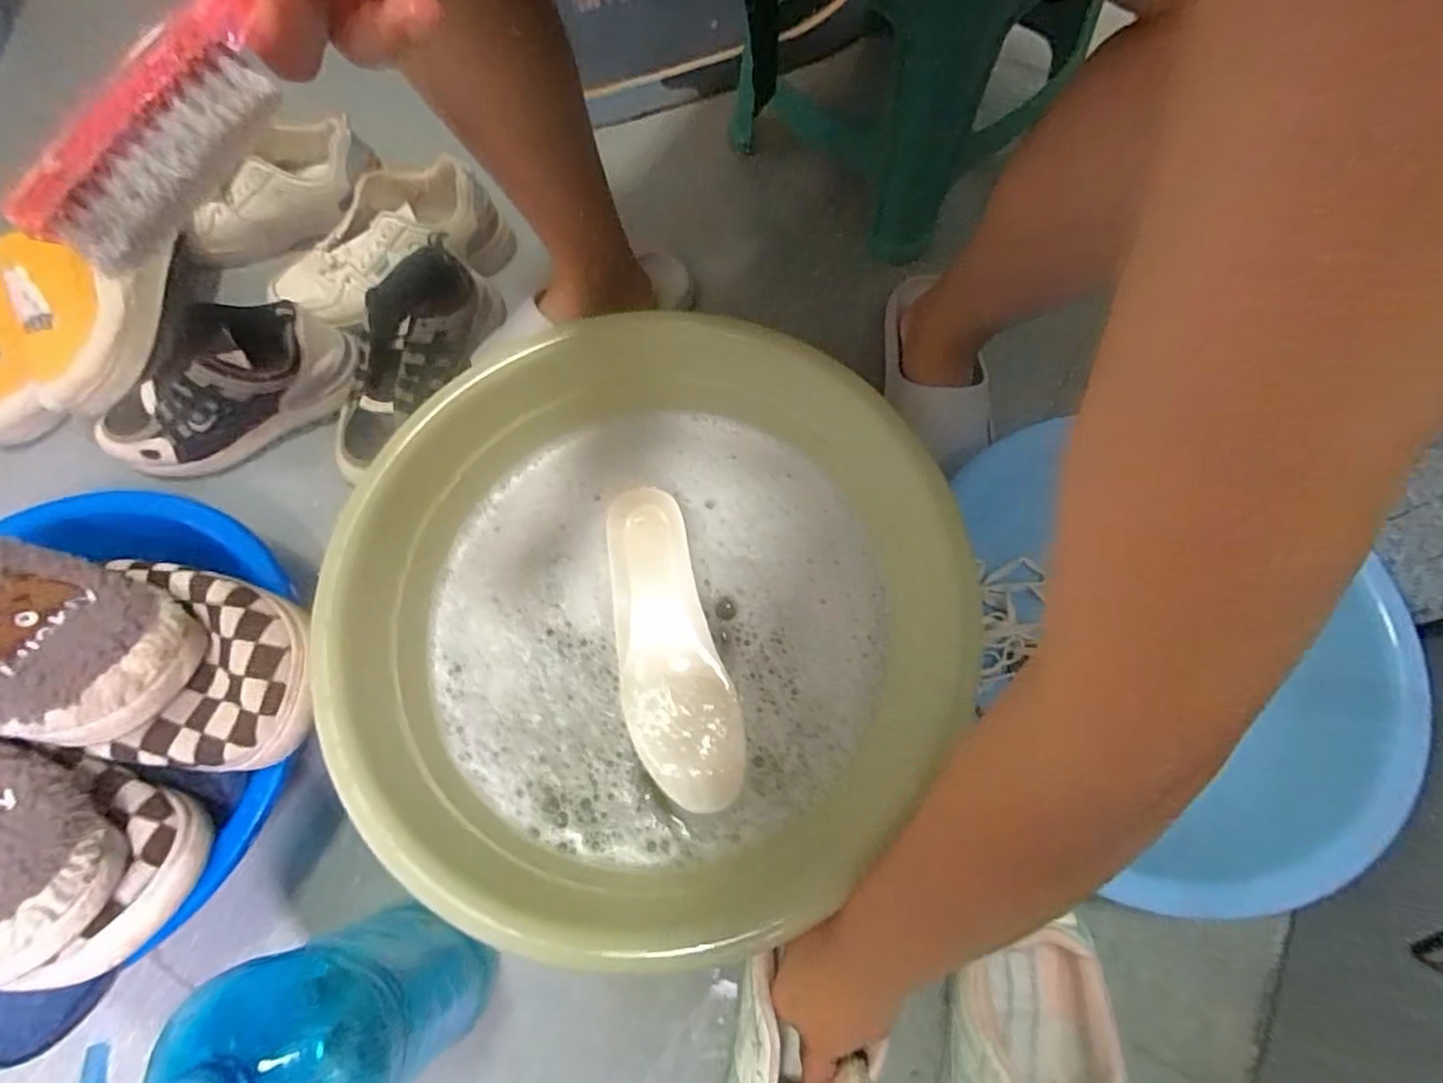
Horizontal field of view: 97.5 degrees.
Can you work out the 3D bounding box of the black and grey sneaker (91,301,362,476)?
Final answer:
[{"bbox_3d":[-0.459,-0.139,0.592,0.228,0.102,0.096,-26,71,-7],"label":"black and grey sneaker"}]

